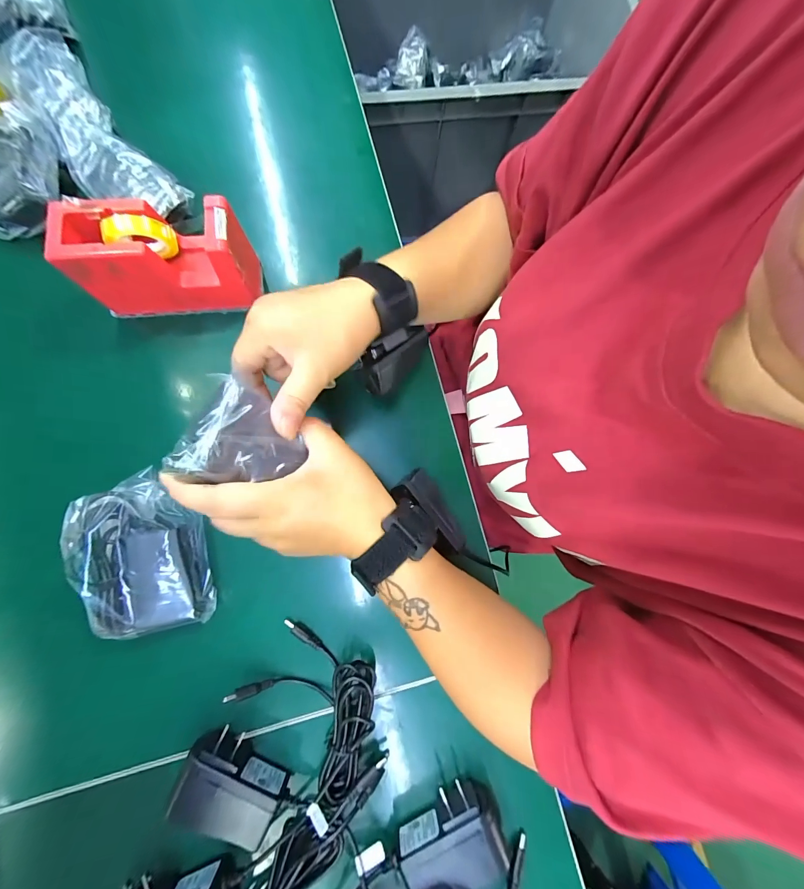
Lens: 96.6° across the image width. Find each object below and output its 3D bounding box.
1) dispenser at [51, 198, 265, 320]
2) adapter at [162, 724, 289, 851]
[{"bbox_3d":[-0.191,-0.152,0.291,0.130,0.079,0.048,-5,79,0],"label":"dispenser"},{"bbox_3d":[-0.117,0.238,0.248,0.069,0.027,0.051,19,80,5],"label":"adapter"}]

